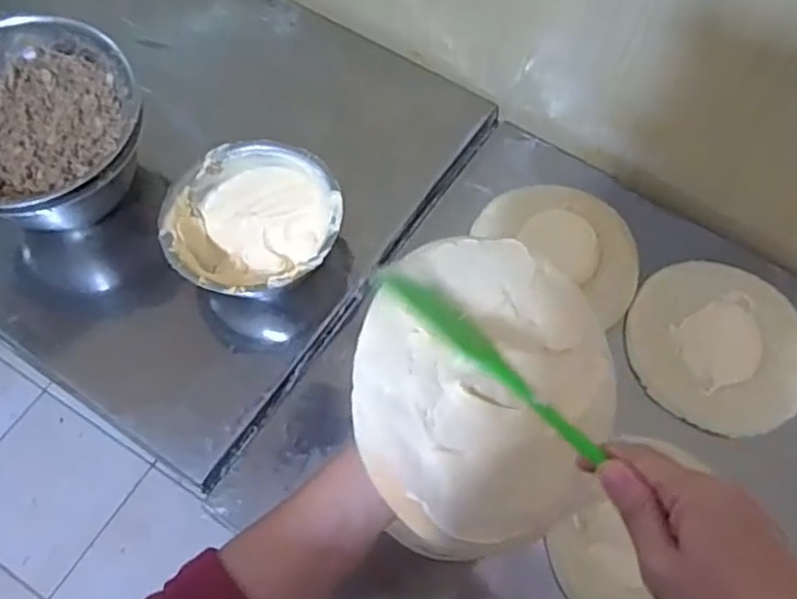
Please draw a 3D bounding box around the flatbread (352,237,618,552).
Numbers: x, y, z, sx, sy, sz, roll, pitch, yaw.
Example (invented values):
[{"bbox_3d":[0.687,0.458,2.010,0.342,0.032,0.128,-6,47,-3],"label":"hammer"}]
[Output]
[{"bbox_3d":[0.064,0.055,0.419,0.189,0.021,0.183,5,80,-29],"label":"flatbread"}]

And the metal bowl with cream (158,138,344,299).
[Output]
[{"bbox_3d":[-0.159,-0.079,0.765,0.185,0.086,0.184,1,65,-2],"label":"metal bowl with cream"}]

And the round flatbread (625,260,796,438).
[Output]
[{"bbox_3d":[0.358,0.047,0.757,0.191,0.023,0.190,1,65,-2],"label":"round flatbread"}]

